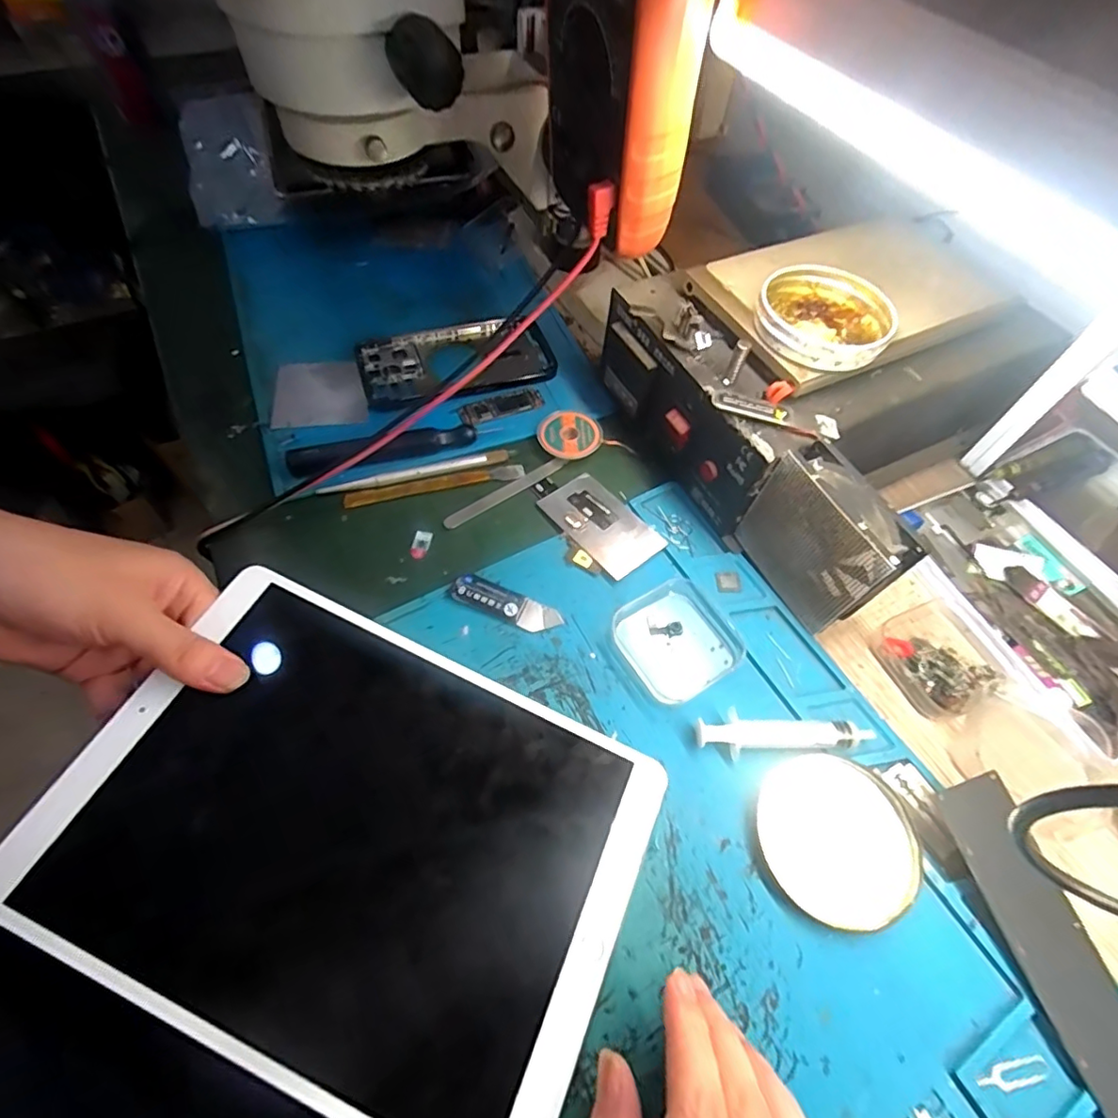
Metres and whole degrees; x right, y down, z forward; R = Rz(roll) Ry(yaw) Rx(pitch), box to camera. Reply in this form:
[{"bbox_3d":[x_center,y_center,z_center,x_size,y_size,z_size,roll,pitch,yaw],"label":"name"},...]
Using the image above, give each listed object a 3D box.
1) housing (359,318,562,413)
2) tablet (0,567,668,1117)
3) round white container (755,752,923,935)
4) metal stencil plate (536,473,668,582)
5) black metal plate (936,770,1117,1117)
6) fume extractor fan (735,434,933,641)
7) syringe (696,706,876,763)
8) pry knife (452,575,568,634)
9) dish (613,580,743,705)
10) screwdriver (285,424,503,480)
[{"bbox_3d":[-0.080,-0.157,0.440,0.148,0.011,0.073,-15,60,-12],"label":"housing"},{"bbox_3d":[-0.089,0.123,0.254,0.245,0.005,0.175,25,60,5],"label":"tablet"},{"bbox_3d":[0.136,0.135,0.274,0.073,0.011,0.073,1,58,-2],"label":"round white container"},{"bbox_3d":[0.027,-0.023,0.370,0.045,0.005,0.079,-35,65,-19],"label":"metal stencil plate"},{"bbox_3d":[0.223,0.182,0.244,0.032,0.009,0.164,-19,68,-1],"label":"black metal plate"},{"bbox_3d":[0.145,-0.007,0.318,0.030,0.087,0.080,-22,62,-16],"label":"fume extractor fan"},{"bbox_3d":[0.118,0.091,0.295,0.089,0.015,0.023,-3,59,-5],"label":"syringe"},{"bbox_3d":[-0.032,0.027,0.335,0.067,0.006,0.019,20,59,9],"label":"pry knife"},{"bbox_3d":[0.069,0.046,0.324,0.059,0.014,0.062,-26,63,-18],"label":"dish"},{"bbox_3d":[-0.114,-0.078,0.385,0.136,0.015,0.024,-16,61,-12],"label":"screwdriver"}]

